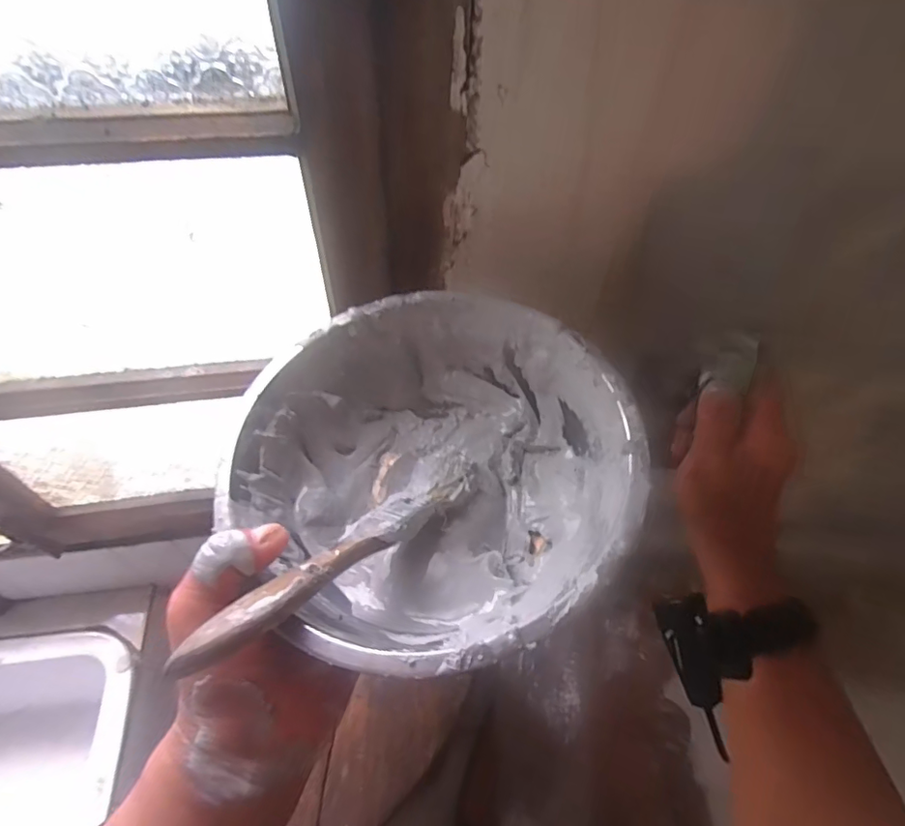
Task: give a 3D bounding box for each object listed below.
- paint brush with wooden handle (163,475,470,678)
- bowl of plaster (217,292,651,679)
[{"bbox_3d":[-0.049,0.062,0.249,0.022,0.009,0.153,36,39,24],"label":"paint brush with wooden handle"},{"bbox_3d":[-0.009,0.029,0.293,0.194,0.065,0.188,0,54,0],"label":"bowl of plaster"}]

